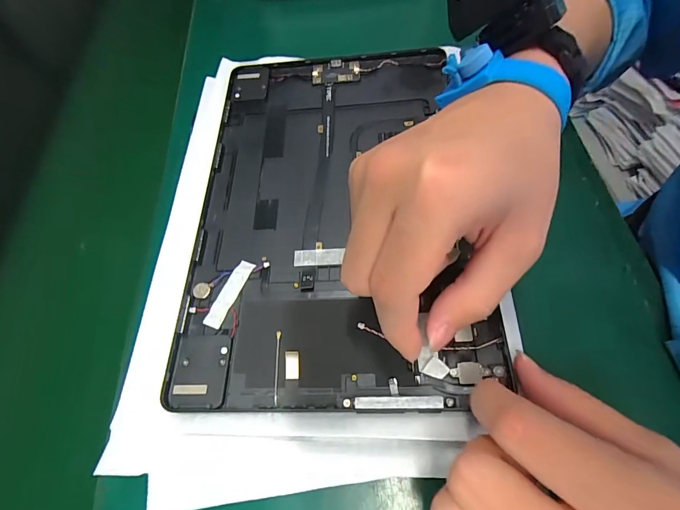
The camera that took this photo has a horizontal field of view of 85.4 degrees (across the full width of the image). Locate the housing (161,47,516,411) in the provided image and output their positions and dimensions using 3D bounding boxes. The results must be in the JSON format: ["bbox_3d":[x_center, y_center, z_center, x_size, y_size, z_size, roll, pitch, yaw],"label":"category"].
[{"bbox_3d":[-0.005,-0.039,0.232,0.164,0.009,0.252,-3,62,5],"label":"housing"}]

